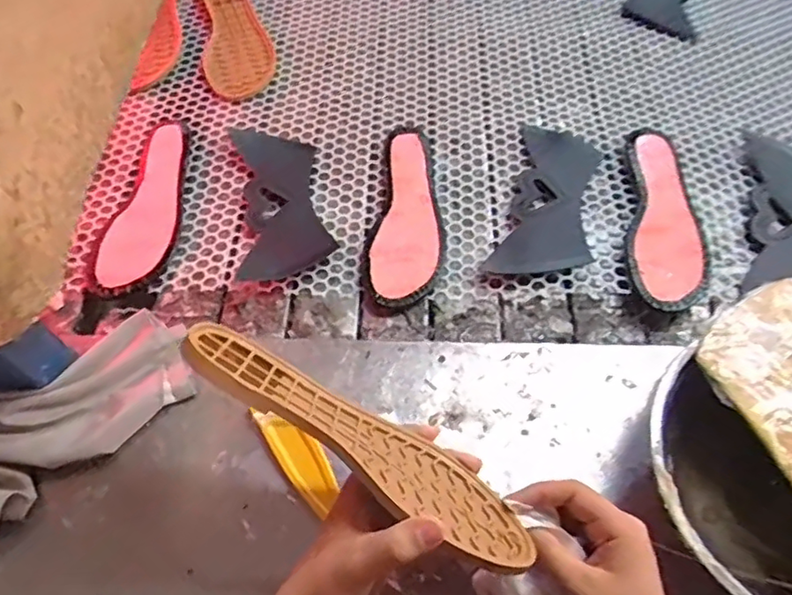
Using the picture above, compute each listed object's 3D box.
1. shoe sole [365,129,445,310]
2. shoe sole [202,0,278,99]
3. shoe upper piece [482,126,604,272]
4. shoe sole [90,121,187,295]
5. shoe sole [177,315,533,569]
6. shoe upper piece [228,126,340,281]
[{"bbox_3d":[0.014,-0.088,0.596,0.069,0.013,0.219,4,59,5],"label":"shoe sole"},{"bbox_3d":[-0.206,-0.339,0.747,0.085,0.019,0.220,-13,59,-5],"label":"shoe sole"},{"bbox_3d":[0.161,-0.103,0.606,0.089,0.018,0.203,14,60,10],"label":"shoe upper piece"},{"bbox_3d":[-0.252,-0.098,0.608,0.074,0.012,0.217,5,59,6],"label":"shoe sole"},{"bbox_3d":[-0.020,0.086,0.359,0.234,0.077,0.010,35,104,4],"label":"shoe sole"},{"bbox_3d":[-0.120,-0.111,0.612,0.090,0.013,0.208,-9,59,-3],"label":"shoe upper piece"}]

